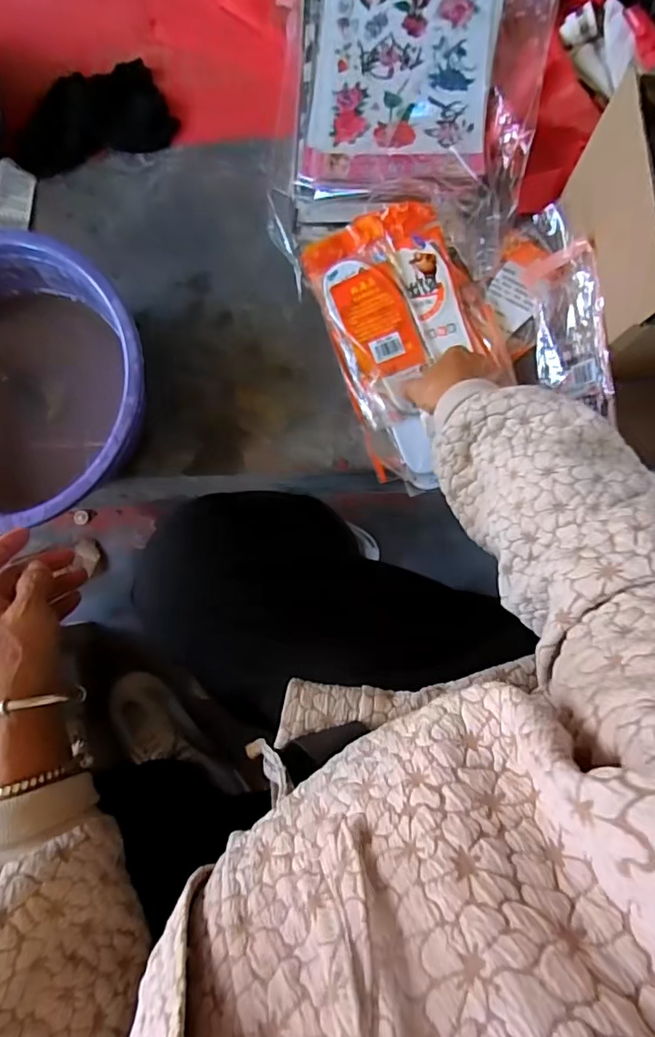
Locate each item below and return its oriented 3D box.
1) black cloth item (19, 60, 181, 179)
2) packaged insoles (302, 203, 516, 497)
[{"bbox_3d":[-0.281,-0.469,0.622,0.182,0.034,0.090,-20,85,2],"label":"black cloth item"},{"bbox_3d":[0.097,-0.187,0.564,0.170,0.026,0.288,-18,85,2],"label":"packaged insoles"}]

